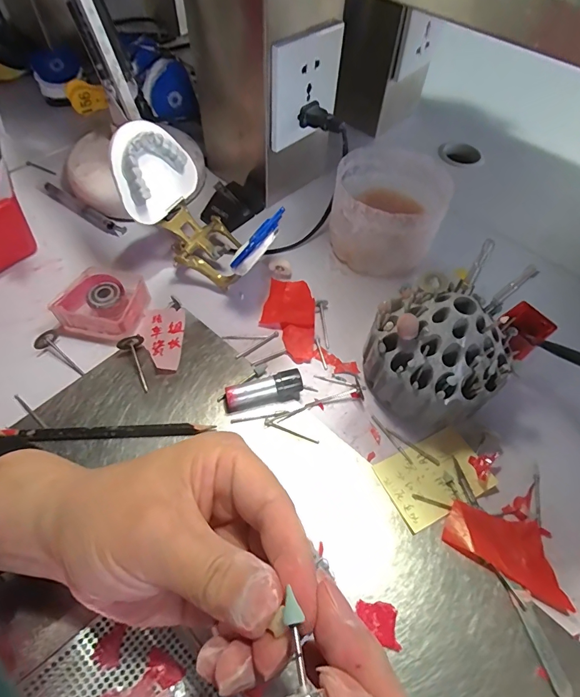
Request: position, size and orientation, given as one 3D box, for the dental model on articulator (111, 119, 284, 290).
[{"bbox_3d":[-0.070,-0.113,0.342,0.135,0.112,0.071,20,59,10],"label":"dental model on articulator"}]

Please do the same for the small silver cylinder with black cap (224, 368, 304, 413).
[{"bbox_3d":[-0.020,0.033,0.308,0.060,0.019,0.015,-16,60,-12],"label":"small silver cylinder with black cap"}]

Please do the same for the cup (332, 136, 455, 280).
[{"bbox_3d":[0.090,-0.136,0.389,0.091,0.073,0.113,10,58,3],"label":"cup"}]

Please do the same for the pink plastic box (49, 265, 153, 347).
[{"bbox_3d":[-0.157,-0.041,0.342,0.061,0.029,0.059,11,58,4],"label":"pink plastic box"}]

